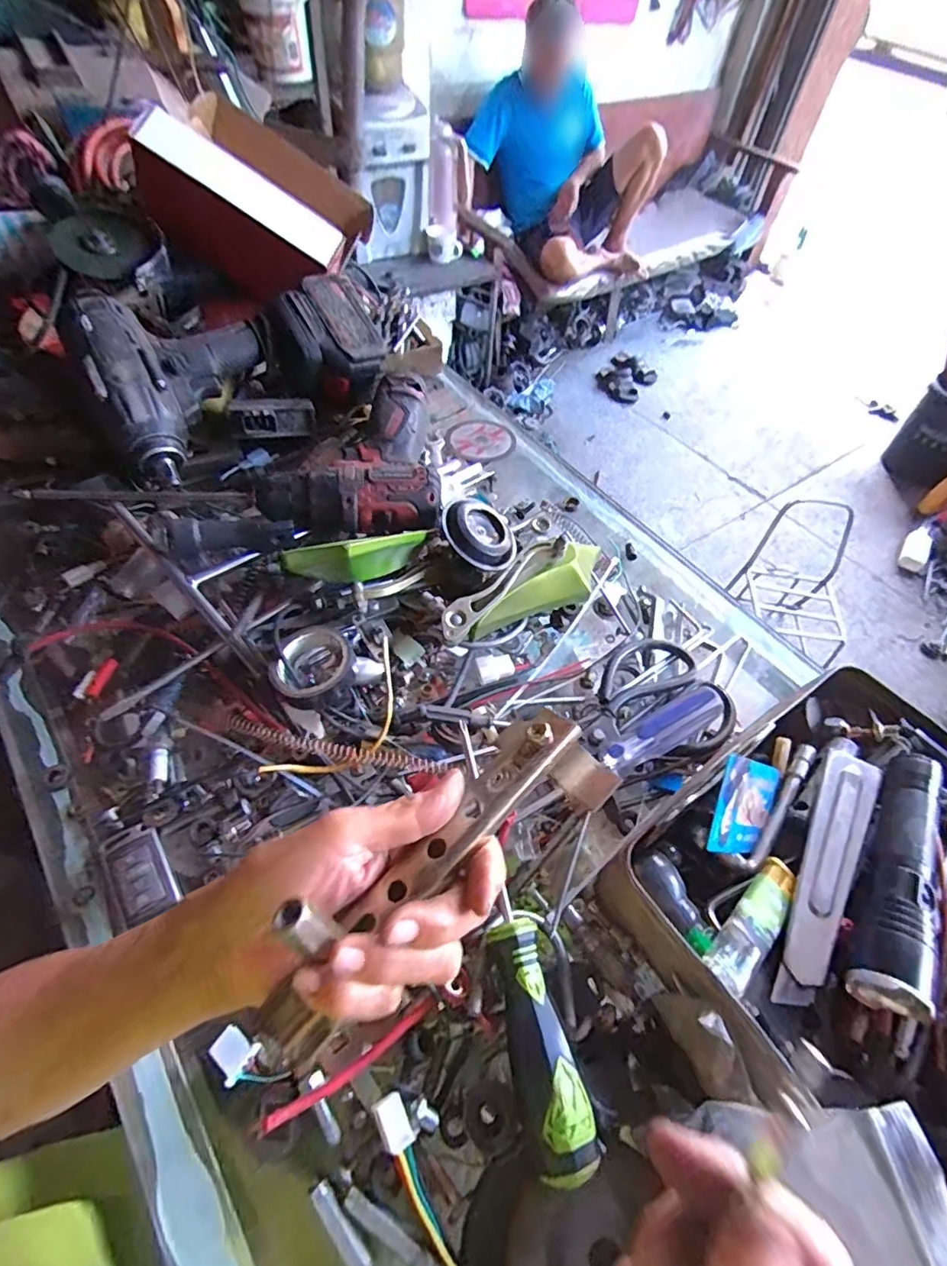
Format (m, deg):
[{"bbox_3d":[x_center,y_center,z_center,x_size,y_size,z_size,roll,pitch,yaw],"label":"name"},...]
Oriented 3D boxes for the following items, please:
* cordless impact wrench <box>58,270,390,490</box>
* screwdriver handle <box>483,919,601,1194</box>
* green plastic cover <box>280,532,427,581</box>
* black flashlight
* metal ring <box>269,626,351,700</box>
[{"bbox_3d":[-0.207,-0.248,0.502,0.259,0.077,0.158,-20,59,-17],"label":"cordless impact wrench"},{"bbox_3d":[0.032,0.208,0.279,0.029,0.032,0.104,-10,57,-11],"label":"screwdriver handle"},{"bbox_3d":[-0.076,-0.054,0.383,0.106,0.034,0.025,-16,54,-44],"label":"green plastic cover"},{"bbox_3d":[0.239,0.129,0.300,0.031,0.027,0.145,31,59,16],"label":"black flashlight"},{"bbox_3d":[-0.108,0.024,0.370,0.048,0.021,0.056,15,56,6],"label":"metal ring"}]

